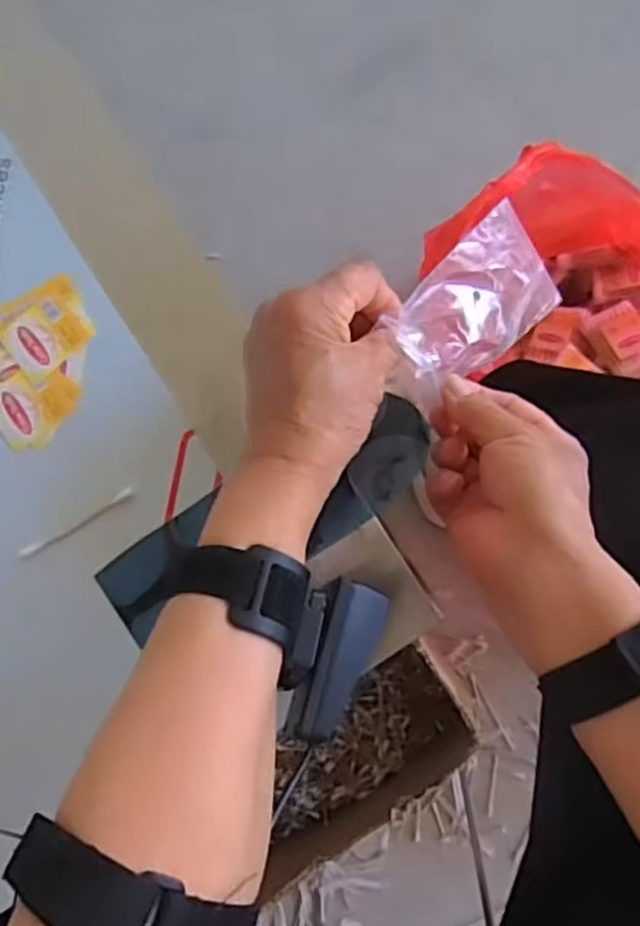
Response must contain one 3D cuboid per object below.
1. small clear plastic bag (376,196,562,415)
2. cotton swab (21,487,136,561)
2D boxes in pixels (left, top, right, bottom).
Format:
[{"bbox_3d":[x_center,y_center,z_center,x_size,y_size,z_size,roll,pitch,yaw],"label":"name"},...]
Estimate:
[{"bbox_3d":[0.078,-0.080,0.381,0.100,0.018,0.064,-41,110,-10],"label":"small clear plastic bag"},{"bbox_3d":[-0.135,0.034,0.405,0.072,0.006,0.007,-31,83,2],"label":"cotton swab"}]

